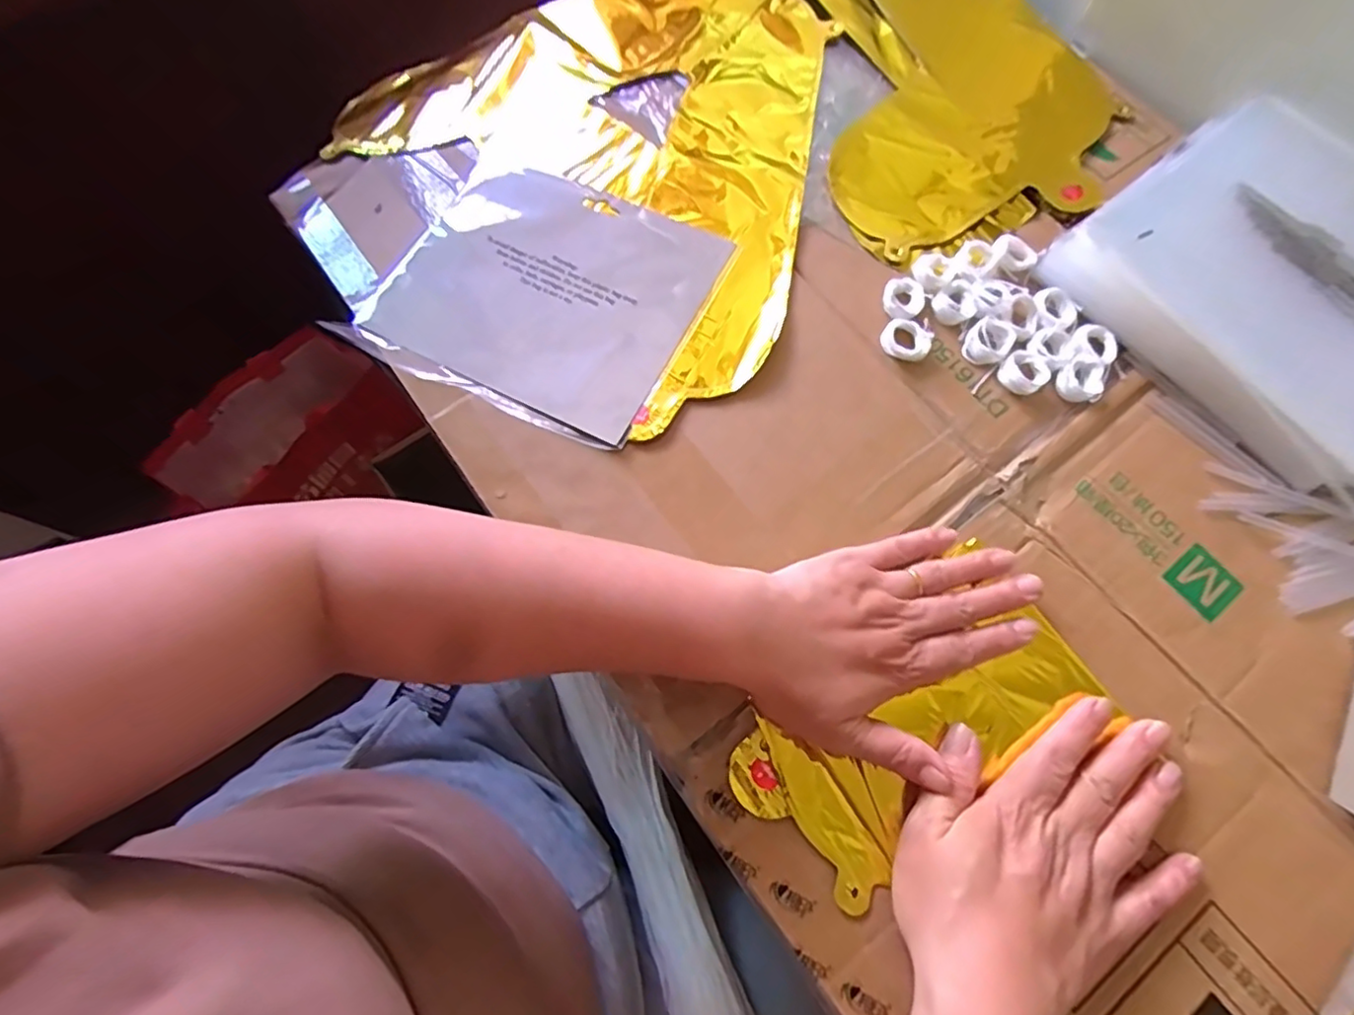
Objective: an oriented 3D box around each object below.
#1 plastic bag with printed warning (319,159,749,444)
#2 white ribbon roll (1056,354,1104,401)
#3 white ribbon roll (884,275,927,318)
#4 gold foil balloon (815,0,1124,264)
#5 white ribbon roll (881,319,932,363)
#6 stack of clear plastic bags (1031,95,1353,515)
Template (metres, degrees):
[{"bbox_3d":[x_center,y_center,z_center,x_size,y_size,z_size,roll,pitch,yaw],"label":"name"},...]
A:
[{"bbox_3d":[-0.088,-0.141,0.405,0.199,0.026,0.173,24,74,11],"label":"plastic bag with printed warning"},{"bbox_3d":[0.250,-0.079,0.387,0.034,0.007,0.024,-38,74,-12],"label":"white ribbon roll"},{"bbox_3d":[0.146,-0.134,0.401,0.026,0.010,0.032,43,76,14],"label":"white ribbon roll"},{"bbox_3d":[0.195,-0.379,0.507,0.225,0.038,0.412,-11,71,-4],"label":"gold foil balloon"},{"bbox_3d":[0.143,-0.104,0.392,0.030,0.007,0.025,29,73,10],"label":"white ribbon roll"},{"bbox_3d":[0.391,-0.148,0.397,0.236,0.031,0.218,-39,75,-13],"label":"stack of clear plastic bags"}]

